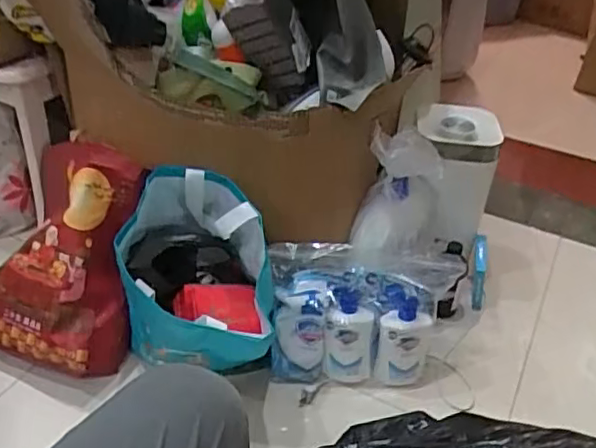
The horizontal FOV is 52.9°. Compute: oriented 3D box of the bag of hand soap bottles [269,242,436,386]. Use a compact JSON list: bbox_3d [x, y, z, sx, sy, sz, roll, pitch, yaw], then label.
[{"bbox_3d":[0.091,0.172,1.067,0.273,0.253,0.100,2,37,-1],"label":"bag of hand soap bottles"}]

